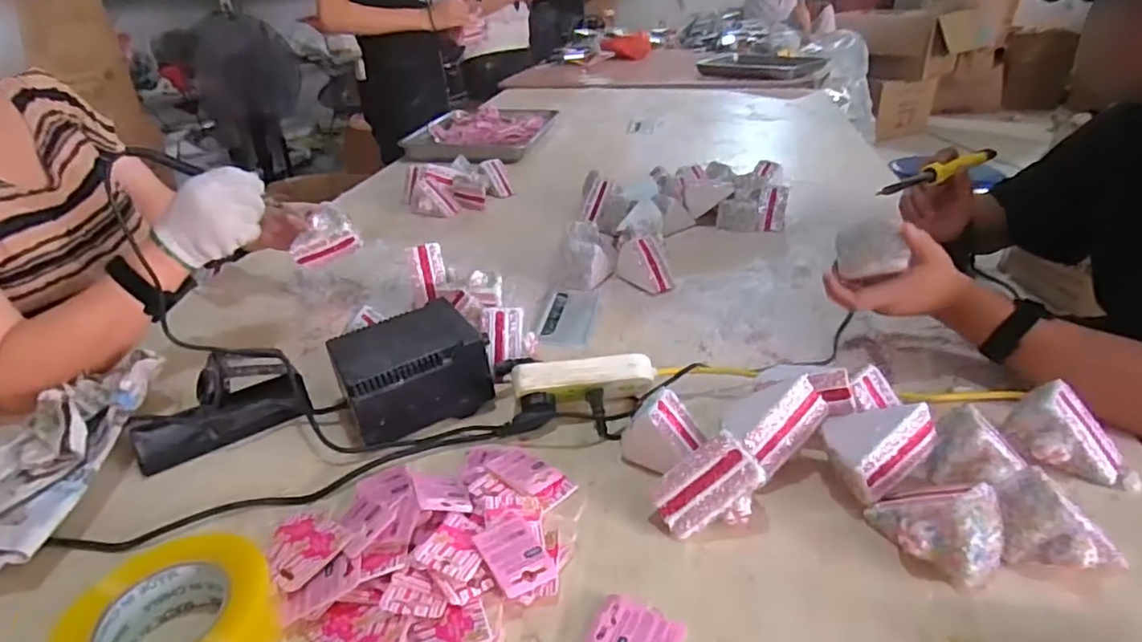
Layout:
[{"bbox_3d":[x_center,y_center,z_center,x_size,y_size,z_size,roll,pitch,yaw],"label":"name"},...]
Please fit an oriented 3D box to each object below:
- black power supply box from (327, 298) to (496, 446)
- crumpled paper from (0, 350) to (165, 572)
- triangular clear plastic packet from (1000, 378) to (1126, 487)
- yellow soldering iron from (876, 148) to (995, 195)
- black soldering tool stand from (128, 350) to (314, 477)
[{"bbox_3d":[-0.168,0.051,0.652,0.153,0.085,0.113,-20,33,-27],"label":"black power supply box"},{"bbox_3d":[-0.479,0.127,0.575,0.119,0.064,0.268,-5,29,-3],"label":"crumpled paper"},{"bbox_3d":[0.449,0.103,0.549,0.062,0.066,0.096,-28,37,-36],"label":"triangular clear plastic packet"},{"bbox_3d":[0.484,-0.198,0.803,0.222,0.023,0.026,-17,33,-24],"label":"yellow soldering iron"},{"bbox_3d":[-0.359,0.082,0.625,0.164,0.068,0.082,-15,31,-20],"label":"black soldering tool stand"}]

